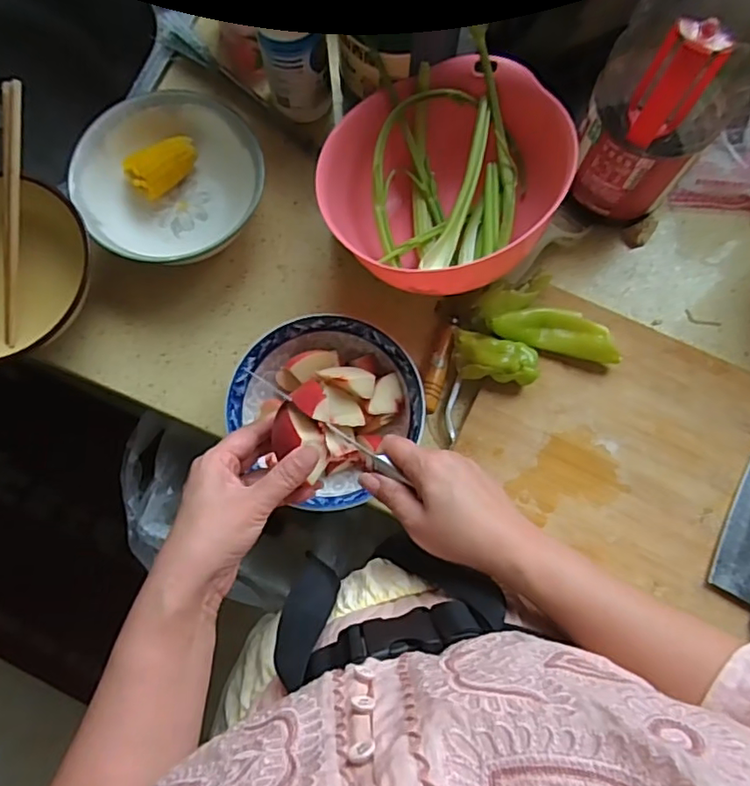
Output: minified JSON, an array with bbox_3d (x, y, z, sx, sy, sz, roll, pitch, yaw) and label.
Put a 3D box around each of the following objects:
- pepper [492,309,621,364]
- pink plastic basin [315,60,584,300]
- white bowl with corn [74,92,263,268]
[{"bbox_3d":[0.168,-0.056,0.538,0.114,0.032,0.034,14,78,3],"label":"pepper"},{"bbox_3d":[0.056,-0.188,0.533,0.199,0.122,0.214,34,80,7],"label":"pink plastic basin"},{"bbox_3d":[-0.198,-0.202,0.575,0.170,0.075,0.160,0,78,0],"label":"white bowl with corn"}]

